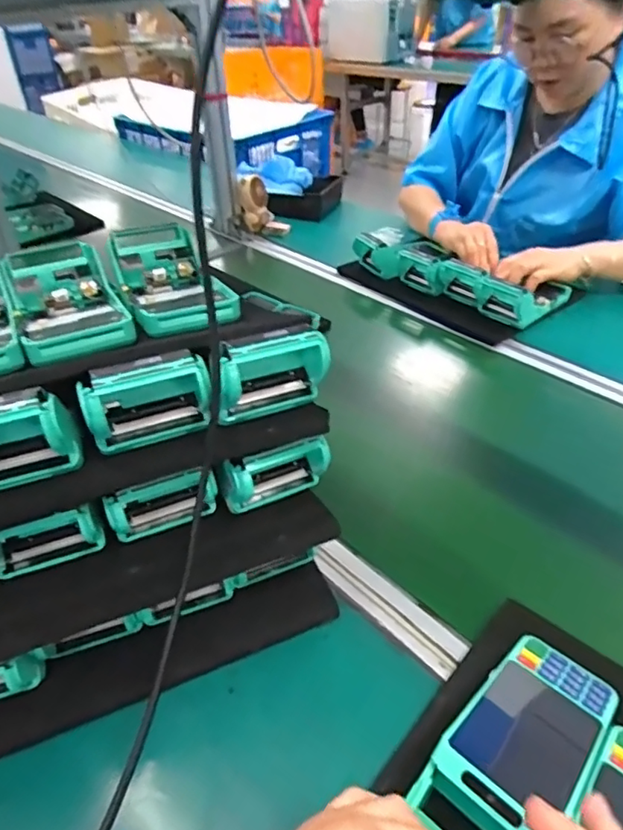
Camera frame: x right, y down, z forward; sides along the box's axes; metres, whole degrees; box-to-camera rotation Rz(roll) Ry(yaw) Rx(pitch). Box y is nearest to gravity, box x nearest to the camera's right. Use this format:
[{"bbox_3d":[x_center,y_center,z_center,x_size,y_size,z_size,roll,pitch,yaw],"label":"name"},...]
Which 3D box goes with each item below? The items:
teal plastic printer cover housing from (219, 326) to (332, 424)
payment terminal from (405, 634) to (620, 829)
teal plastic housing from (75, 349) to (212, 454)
[{"bbox_3d":[-0.028,-0.027,0.380,0.078,0.063,0.032,-18,40,-16],"label":"teal plastic printer cover housing"},{"bbox_3d":[0.138,0.219,0.365,0.077,0.066,0.167,26,48,33],"label":"payment terminal"},{"bbox_3d":[-0.104,-0.009,0.357,0.076,0.063,0.031,-17,40,-16],"label":"teal plastic housing"}]

